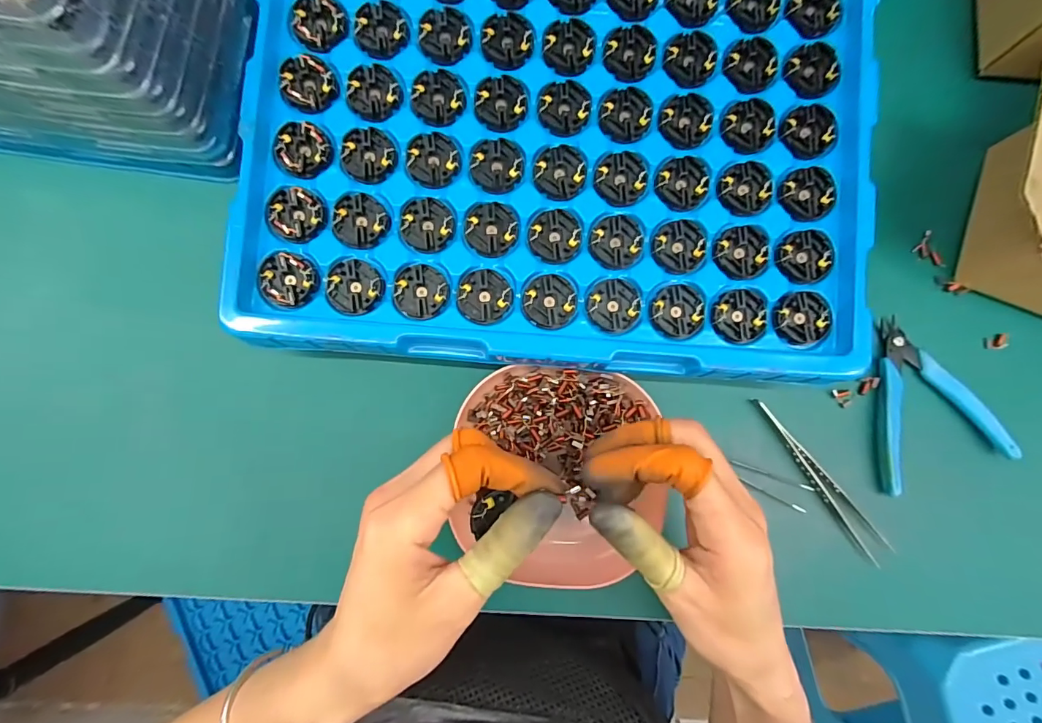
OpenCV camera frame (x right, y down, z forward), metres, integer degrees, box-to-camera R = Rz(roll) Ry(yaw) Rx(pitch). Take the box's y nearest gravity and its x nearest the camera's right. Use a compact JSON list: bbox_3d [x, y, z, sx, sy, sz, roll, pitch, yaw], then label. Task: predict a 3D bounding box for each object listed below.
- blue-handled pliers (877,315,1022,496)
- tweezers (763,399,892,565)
[{"bbox_3d":[0.286,0.029,0.303,0.083,0.013,0.116,-1,86,-2],"label":"blue-handled pliers"},{"bbox_3d":[0.201,0.079,0.296,0.017,0.007,0.126,-37,88,-4],"label":"tweezers"}]

